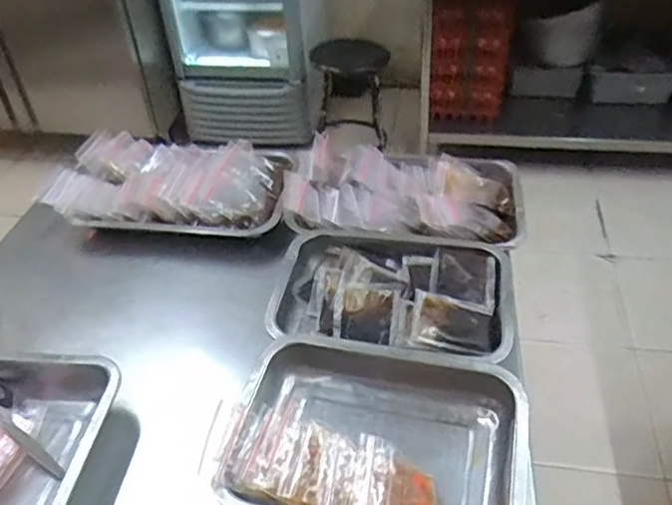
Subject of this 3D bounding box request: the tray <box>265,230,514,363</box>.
[{"bbox_3d":[0.063,0.049,0.707,0.259,0.047,0.184,4,41,9],"label":"tray"}]

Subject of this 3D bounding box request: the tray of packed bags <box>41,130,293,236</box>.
[{"bbox_3d":[-0.227,-0.096,0.885,0.332,0.064,0.187,2,40,7],"label":"tray of packed bags"}]

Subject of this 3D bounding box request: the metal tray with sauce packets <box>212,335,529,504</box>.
[{"bbox_3d":[0.037,0.176,0.563,0.264,0.051,0.188,7,41,13],"label":"metal tray with sauce packets"}]

